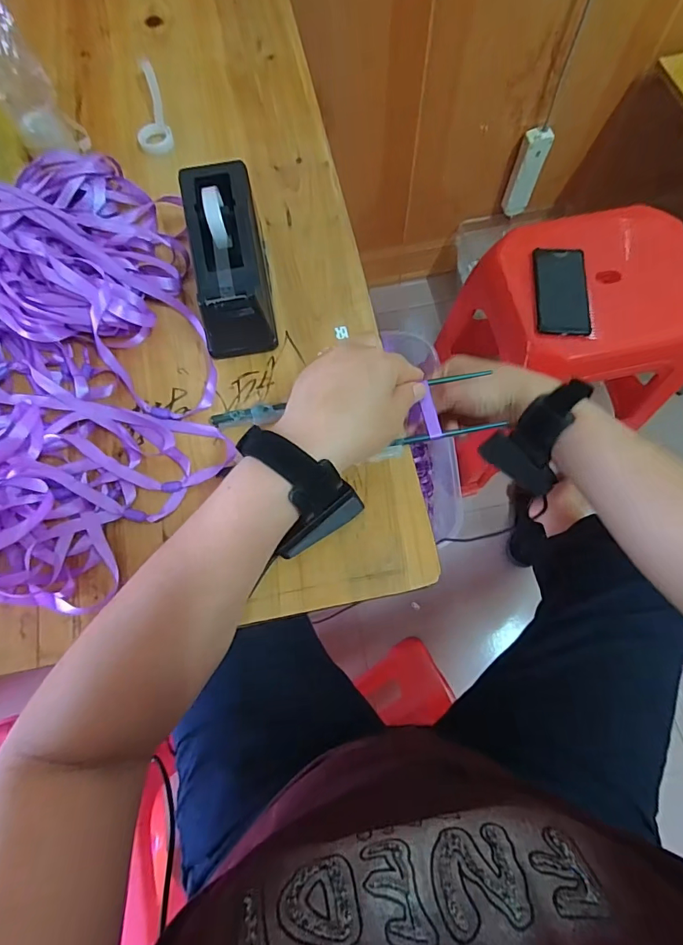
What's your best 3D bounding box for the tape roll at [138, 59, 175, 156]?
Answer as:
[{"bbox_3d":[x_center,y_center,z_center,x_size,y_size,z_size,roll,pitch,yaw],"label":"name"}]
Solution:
[{"bbox_3d":[-0.205,-0.385,0.481,0.033,0.025,0.108,-15,72,-3],"label":"tape roll"}]

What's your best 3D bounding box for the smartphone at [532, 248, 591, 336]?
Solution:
[{"bbox_3d":[0.334,-0.276,0.686,0.077,0.014,0.152,4,72,4],"label":"smartphone"}]

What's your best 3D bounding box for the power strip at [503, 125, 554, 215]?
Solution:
[{"bbox_3d":[0.414,-0.665,1.015,0.058,0.188,0.022,11,72,5],"label":"power strip"}]

